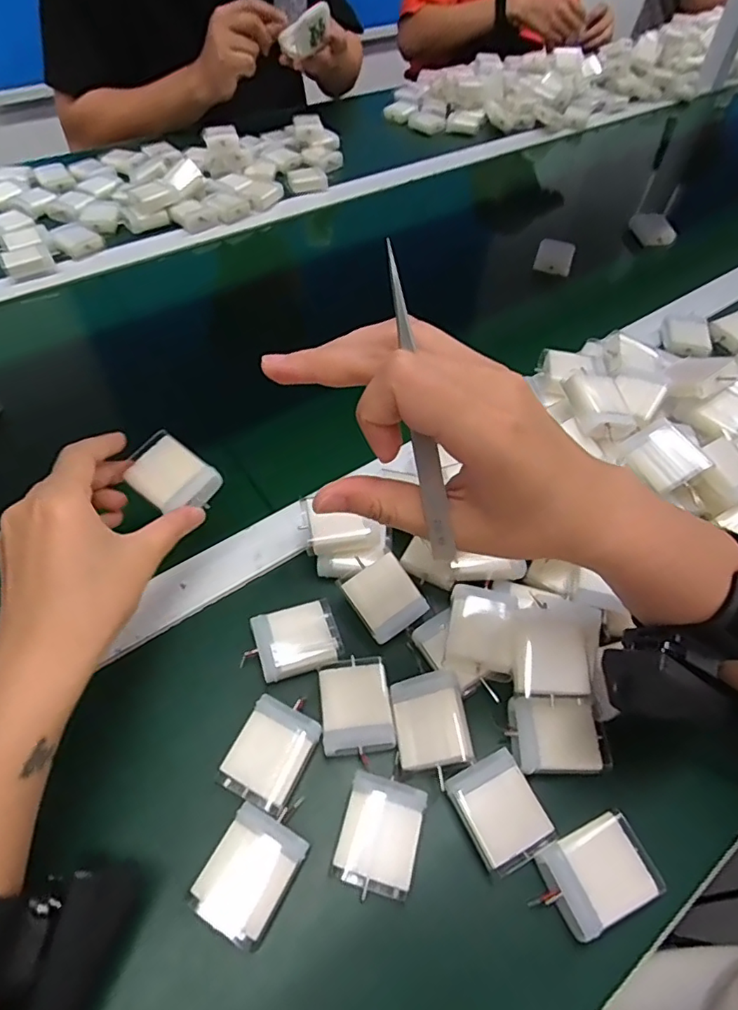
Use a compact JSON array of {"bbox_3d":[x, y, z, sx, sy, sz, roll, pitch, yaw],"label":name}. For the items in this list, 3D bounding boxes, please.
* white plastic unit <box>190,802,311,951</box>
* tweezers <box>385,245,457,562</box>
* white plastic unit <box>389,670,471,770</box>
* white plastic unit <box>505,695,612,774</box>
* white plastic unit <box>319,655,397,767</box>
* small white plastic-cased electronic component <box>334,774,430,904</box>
[{"bbox_3d":[-0.060,0.188,0.281,0.041,0.019,0.052,25,57,14],"label":"white plastic unit"},{"bbox_3d":[0.019,-0.033,0.205,0.009,0.116,0.004,-16,17,-14],"label":"tweezers"},{"bbox_3d":[0.035,0.124,0.319,0.041,0.012,0.051,-21,51,20],"label":"white plastic unit"},{"bbox_3d":[0.110,0.131,0.316,0.054,0.010,0.038,1,54,-2],"label":"white plastic unit"},{"bbox_3d":[-0.008,0.120,0.329,0.041,0.008,0.054,-5,54,-6],"label":"white plastic unit"},{"bbox_3d":[0.006,0.173,0.291,0.039,0.013,0.051,13,54,7],"label":"small white plastic-cased electronic component"}]

